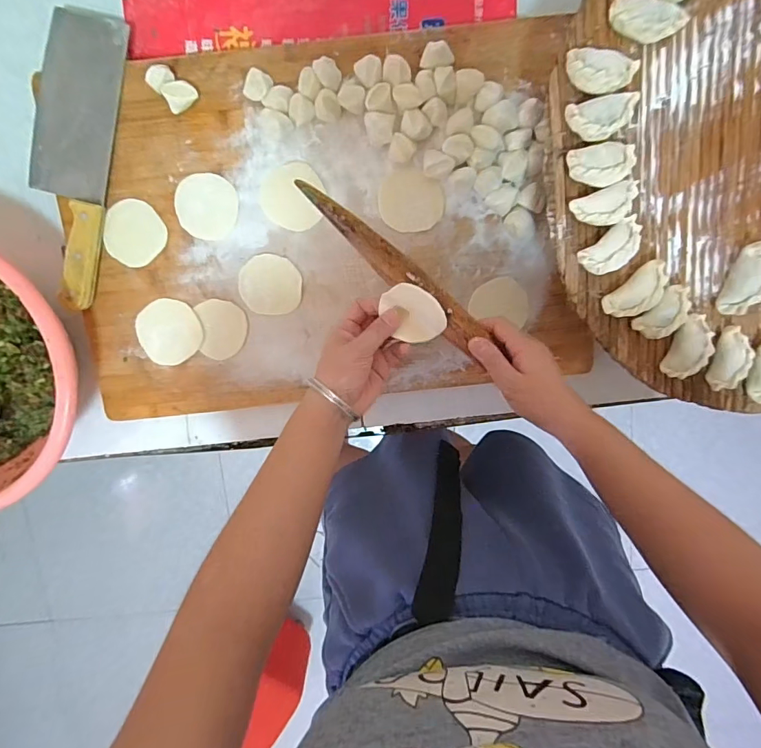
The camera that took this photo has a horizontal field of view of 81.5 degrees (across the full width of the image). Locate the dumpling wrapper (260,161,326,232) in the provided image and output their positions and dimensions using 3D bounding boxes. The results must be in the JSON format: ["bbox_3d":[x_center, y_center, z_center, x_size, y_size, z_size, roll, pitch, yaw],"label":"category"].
[{"bbox_3d":[-0.092,-0.187,0.469,0.064,0.004,0.068,0,100,0],"label":"dumpling wrapper"}]

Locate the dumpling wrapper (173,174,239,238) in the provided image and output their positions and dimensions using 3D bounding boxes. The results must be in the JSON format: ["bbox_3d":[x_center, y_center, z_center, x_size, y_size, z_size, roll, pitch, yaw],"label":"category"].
[{"bbox_3d":[-0.184,-0.177,0.469,0.063,0.004,0.064,3,100,0],"label":"dumpling wrapper"}]

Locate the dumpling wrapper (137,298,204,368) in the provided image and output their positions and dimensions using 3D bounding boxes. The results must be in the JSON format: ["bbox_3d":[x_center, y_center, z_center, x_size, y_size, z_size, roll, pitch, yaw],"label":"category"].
[{"bbox_3d":[-0.237,-0.048,0.496,0.070,0.006,0.069,0,97,-1],"label":"dumpling wrapper"}]

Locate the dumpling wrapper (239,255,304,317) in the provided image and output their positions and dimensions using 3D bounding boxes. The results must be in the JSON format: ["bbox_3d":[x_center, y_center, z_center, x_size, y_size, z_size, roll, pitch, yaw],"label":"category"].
[{"bbox_3d":[-0.120,-0.098,0.486,0.066,0.004,0.062,0,102,-1],"label":"dumpling wrapper"}]

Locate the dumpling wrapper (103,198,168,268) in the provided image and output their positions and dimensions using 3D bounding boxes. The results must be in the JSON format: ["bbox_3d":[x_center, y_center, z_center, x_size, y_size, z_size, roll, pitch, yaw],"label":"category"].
[{"bbox_3d":[-0.263,-0.148,0.470,0.059,0.006,0.063,-2,103,-7],"label":"dumpling wrapper"}]

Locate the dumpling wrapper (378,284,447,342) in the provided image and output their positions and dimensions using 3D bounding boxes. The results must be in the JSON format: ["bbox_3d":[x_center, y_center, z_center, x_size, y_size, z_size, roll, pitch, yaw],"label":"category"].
[{"bbox_3d":[0.030,-0.055,0.405,0.050,0.012,0.059,-28,108,42],"label":"dumpling wrapper"}]

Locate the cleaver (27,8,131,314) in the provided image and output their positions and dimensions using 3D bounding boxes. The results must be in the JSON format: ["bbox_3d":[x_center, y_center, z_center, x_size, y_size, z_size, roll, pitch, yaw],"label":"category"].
[{"bbox_3d":[-0.315,-0.215,0.452,0.078,0.026,0.276,13,97,-2],"label":"cleaver"}]

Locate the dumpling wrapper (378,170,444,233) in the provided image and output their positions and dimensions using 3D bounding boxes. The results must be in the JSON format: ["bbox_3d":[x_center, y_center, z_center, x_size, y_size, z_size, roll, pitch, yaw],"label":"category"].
[{"bbox_3d":[0.033,-0.184,0.471,0.066,0.004,0.061,-1,102,3],"label":"dumpling wrapper"}]

